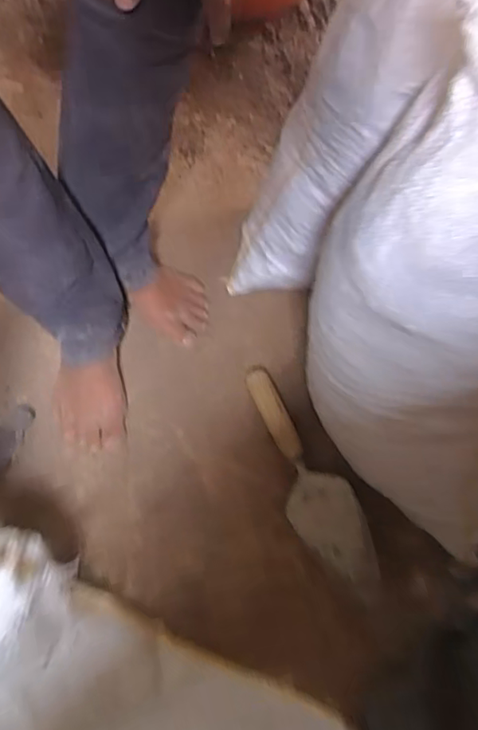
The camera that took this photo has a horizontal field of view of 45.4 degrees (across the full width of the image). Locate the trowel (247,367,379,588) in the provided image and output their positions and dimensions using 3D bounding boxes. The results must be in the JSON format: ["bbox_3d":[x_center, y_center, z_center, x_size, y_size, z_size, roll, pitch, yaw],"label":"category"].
[{"bbox_3d":[0.078,0.129,0.705,0.071,0.053,0.294,-18,62,-12],"label":"trowel"}]

